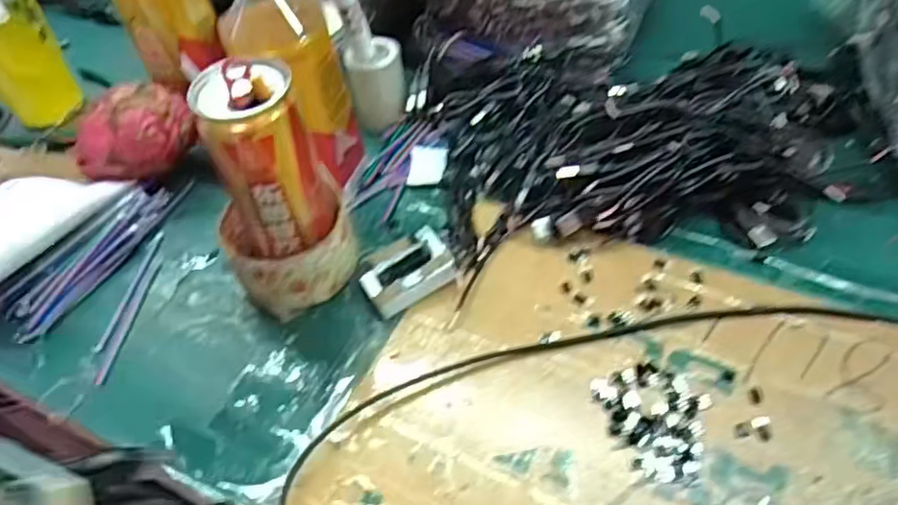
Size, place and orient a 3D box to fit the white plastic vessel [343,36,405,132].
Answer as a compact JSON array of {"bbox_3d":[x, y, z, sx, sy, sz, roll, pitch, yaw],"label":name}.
[{"bbox_3d":[-0.057,-0.138,0.521,0.045,0.061,0.041,-11,51,-4],"label":"white plastic vessel"}]

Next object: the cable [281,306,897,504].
[{"bbox_3d":[0.116,0.071,0.374,0.427,0.014,0.079,-13,44,-6],"label":"cable"}]

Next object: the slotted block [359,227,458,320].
[{"bbox_3d":[-0.027,0.013,0.427,0.057,0.019,0.044,-22,53,-13],"label":"slotted block"}]

